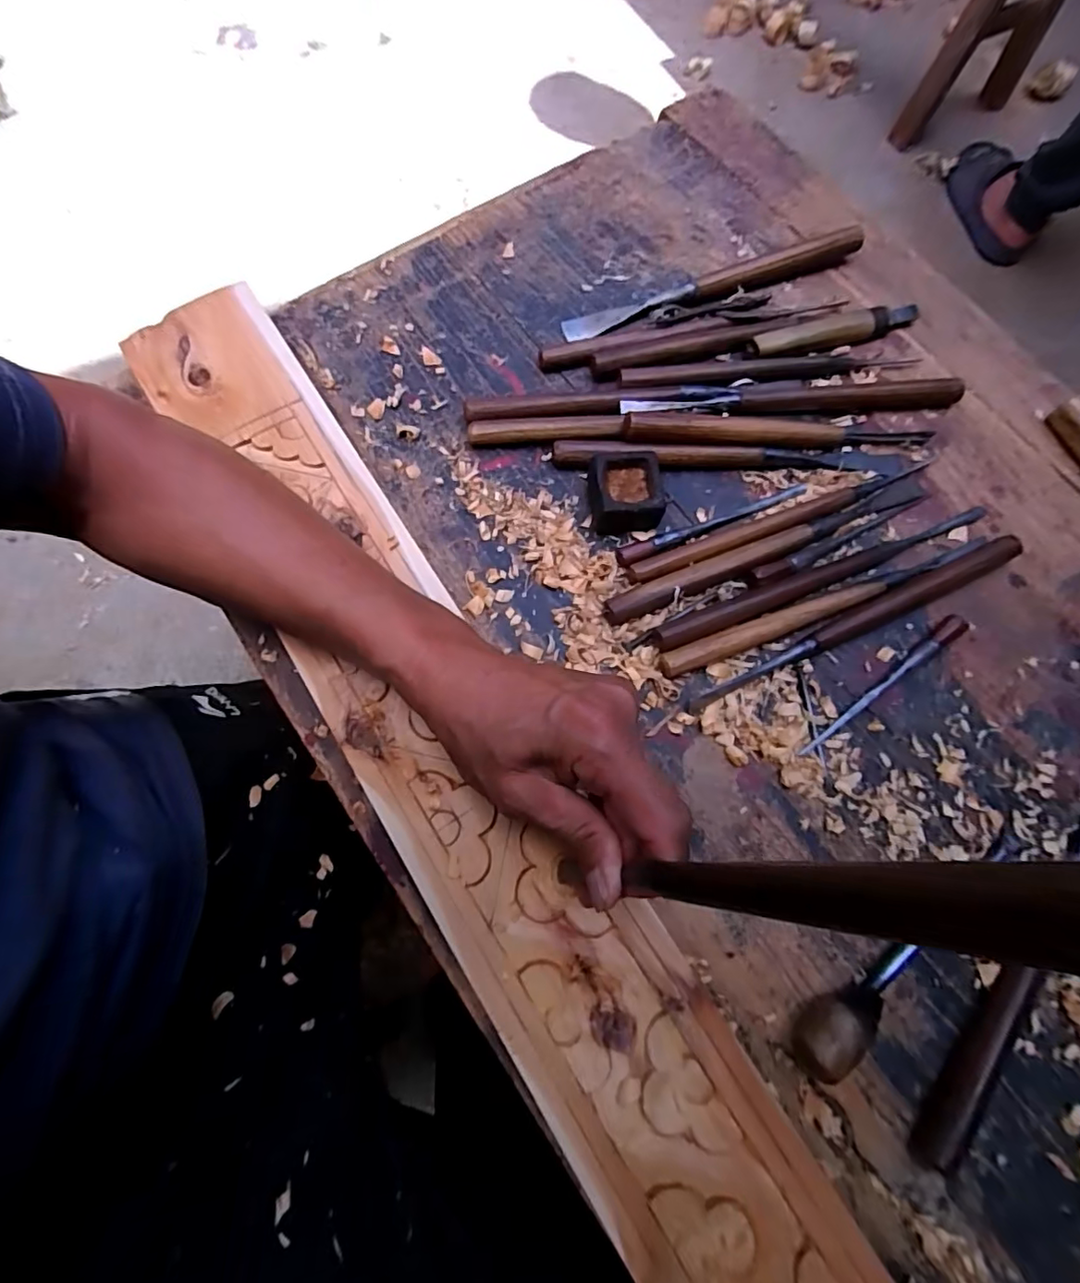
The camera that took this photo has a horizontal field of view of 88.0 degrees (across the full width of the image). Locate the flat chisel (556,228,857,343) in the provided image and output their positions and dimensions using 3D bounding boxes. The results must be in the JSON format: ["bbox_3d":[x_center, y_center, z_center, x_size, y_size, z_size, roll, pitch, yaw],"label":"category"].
[{"bbox_3d":[0.136,-0.284,0.439,0.244,0.022,0.025,-19,75,-6],"label":"flat chisel"}]

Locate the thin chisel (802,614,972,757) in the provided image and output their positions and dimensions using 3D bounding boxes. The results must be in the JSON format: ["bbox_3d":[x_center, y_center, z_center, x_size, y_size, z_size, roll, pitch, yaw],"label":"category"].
[{"bbox_3d":[0.220,0.026,0.356,0.139,0.013,0.013,-34,77,-10],"label":"thin chisel"}]

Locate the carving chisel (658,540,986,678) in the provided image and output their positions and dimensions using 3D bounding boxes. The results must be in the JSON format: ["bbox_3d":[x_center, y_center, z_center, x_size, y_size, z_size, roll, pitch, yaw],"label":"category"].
[{"bbox_3d":[0.190,-0.024,0.366,0.241,0.015,0.018,-20,76,-6],"label":"carving chisel"}]

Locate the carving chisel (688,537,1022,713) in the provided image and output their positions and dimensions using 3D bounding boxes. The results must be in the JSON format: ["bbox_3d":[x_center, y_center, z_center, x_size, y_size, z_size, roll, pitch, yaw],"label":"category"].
[{"bbox_3d":[0.208,-0.012,0.363,0.247,0.014,0.018,-25,76,-8],"label":"carving chisel"}]

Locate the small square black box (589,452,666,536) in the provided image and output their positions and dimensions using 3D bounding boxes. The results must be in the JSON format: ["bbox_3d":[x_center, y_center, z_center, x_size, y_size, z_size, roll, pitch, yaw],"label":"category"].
[{"bbox_3d":[0.058,-0.103,0.382,0.047,0.025,0.050,-7,74,-3],"label":"small square black box"}]

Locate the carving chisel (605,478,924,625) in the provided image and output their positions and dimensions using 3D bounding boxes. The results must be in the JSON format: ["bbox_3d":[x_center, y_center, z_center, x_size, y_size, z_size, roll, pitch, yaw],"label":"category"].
[{"bbox_3d":[0.157,-0.064,0.376,0.246,0.017,0.022,-22,76,-7],"label":"carving chisel"}]

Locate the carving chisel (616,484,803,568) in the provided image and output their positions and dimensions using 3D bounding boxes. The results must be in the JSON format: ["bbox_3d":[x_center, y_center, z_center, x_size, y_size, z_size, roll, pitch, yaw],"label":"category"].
[{"bbox_3d":[0.122,-0.083,0.385,0.150,0.010,0.011,-22,76,-7],"label":"carving chisel"}]

